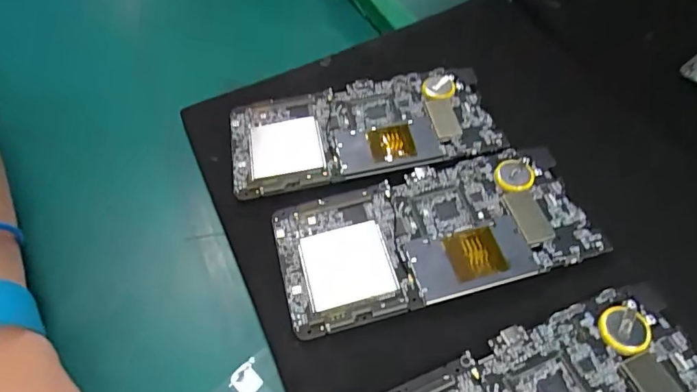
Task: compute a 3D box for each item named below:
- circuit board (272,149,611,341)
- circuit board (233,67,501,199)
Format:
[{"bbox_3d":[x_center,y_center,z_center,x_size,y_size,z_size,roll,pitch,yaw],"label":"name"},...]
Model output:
[{"bbox_3d":[0.040,0.018,0.240,0.150,0.005,0.069,-14,57,-3],"label":"circuit board"},{"bbox_3d":[0.006,-0.039,0.281,0.149,0.007,0.068,-11,58,-1],"label":"circuit board"}]

